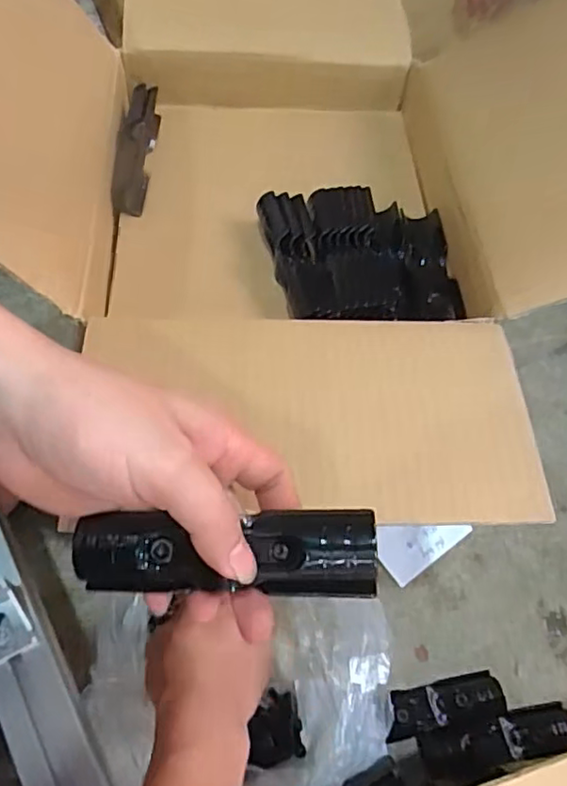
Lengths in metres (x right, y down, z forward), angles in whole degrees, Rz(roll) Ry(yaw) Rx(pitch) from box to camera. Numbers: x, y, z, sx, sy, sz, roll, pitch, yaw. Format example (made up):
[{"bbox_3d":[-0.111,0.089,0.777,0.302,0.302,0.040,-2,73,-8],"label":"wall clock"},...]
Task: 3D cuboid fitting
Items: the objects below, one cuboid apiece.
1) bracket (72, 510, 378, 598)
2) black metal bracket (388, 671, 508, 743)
[{"bbox_3d":[-0.026,0.070,0.269,0.130,0.025,0.032,-2,60,6],"label":"bracket"},{"bbox_3d":[0.135,0.262,0.518,0.102,0.032,0.036,-8,62,-8],"label":"black metal bracket"}]

